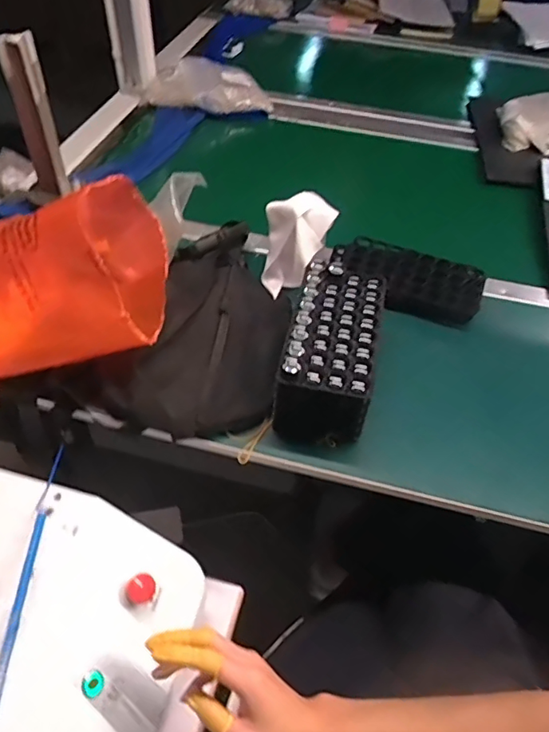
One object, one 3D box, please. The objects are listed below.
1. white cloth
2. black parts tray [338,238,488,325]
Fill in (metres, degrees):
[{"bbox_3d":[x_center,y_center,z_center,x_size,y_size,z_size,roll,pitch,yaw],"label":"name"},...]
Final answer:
[{"bbox_3d":[0.031,-0.166,0.713,0.092,0.109,0.080,5,49,1],"label":"white cloth"},{"bbox_3d":[0.192,-0.130,0.768,0.211,0.053,0.097,19,51,12],"label":"black parts tray"}]

